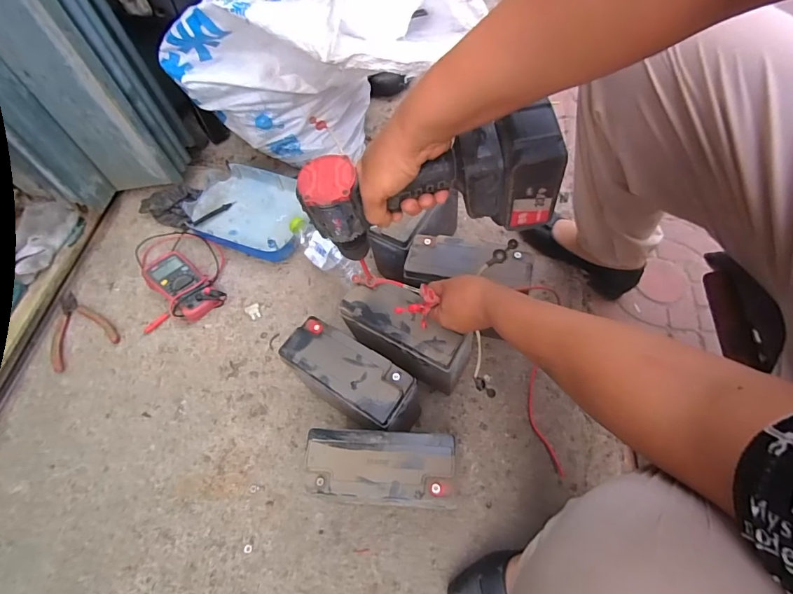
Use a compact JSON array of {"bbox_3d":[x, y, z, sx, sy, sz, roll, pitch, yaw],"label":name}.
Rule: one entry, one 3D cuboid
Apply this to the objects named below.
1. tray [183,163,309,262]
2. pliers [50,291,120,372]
[{"bbox_3d":[-0.293,-0.168,0.844,0.243,0.061,0.186,16,63,11],"label":"tray"},{"bbox_3d":[-0.573,0.050,0.742,0.105,0.017,0.137,-33,65,-14],"label":"pliers"}]

